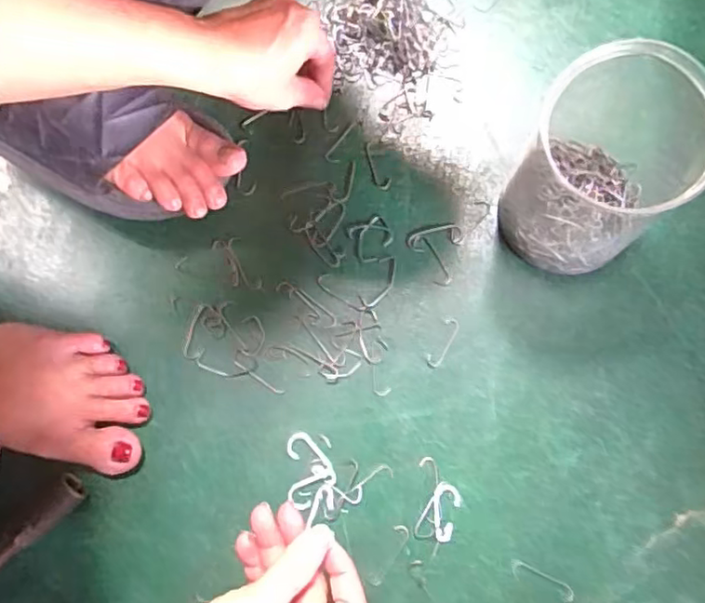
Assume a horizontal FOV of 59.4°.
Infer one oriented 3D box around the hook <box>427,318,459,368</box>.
[{"bbox_3d":[0.065,0.029,0.441,0.011,0.004,0.039,27,77,8],"label":"hook"}]

